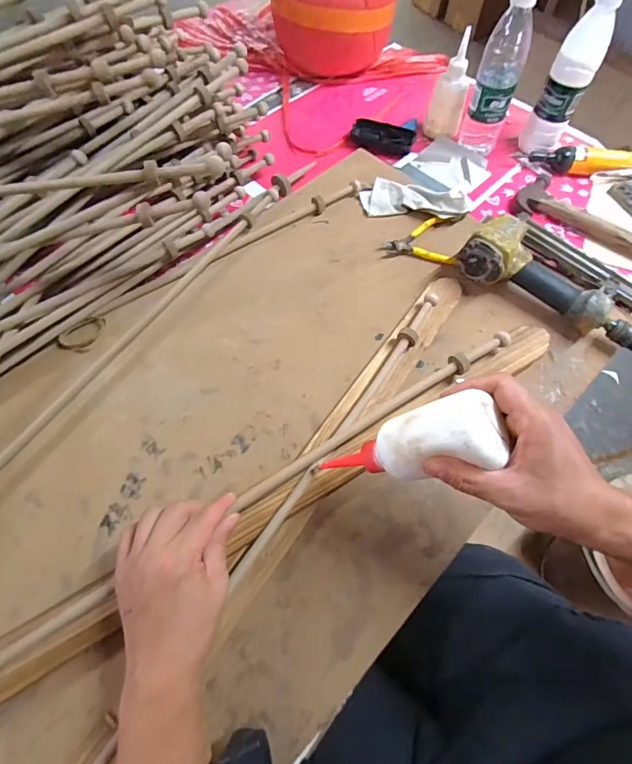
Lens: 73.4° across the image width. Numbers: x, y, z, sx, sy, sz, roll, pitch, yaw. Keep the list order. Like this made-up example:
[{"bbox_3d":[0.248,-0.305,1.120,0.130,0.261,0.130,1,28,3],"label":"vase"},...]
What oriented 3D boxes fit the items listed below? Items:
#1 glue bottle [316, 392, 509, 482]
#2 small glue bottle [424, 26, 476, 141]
[{"bbox_3d":[0.074,0.055,0.358,0.151,0.040,0.055,-23,56,36],"label":"glue bottle"},{"bbox_3d":[0.229,-0.489,0.709,0.062,0.128,0.044,12,62,5],"label":"small glue bottle"}]

